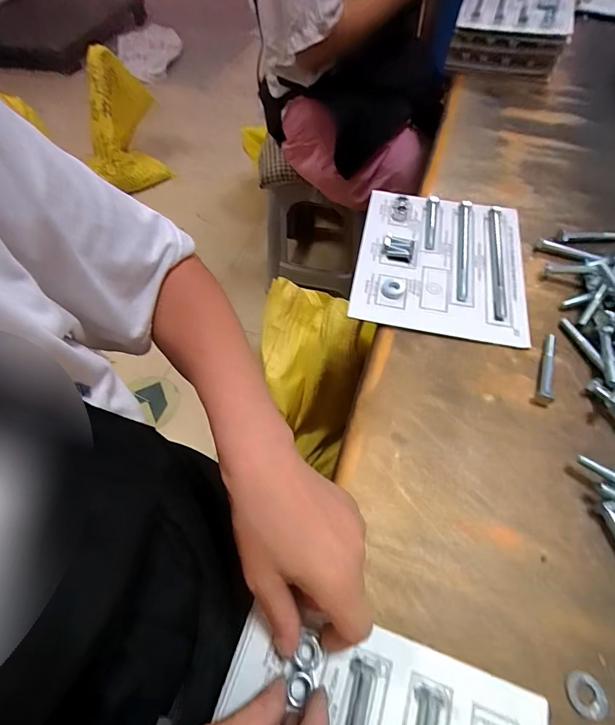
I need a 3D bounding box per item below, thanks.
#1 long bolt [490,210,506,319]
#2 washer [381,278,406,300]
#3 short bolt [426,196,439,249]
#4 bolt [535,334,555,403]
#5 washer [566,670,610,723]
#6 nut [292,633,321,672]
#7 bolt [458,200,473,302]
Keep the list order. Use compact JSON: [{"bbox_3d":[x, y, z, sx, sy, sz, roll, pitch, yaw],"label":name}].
[{"bbox_3d":[0.227,-0.123,0.458,0.014,0.007,0.184,9,58,9],"label":"long bolt"},{"bbox_3d":[0.097,-0.084,0.433,0.025,0.006,0.029,19,60,15],"label":"washer"},{"bbox_3d":[0.160,-0.180,0.493,0.012,0.009,0.094,8,58,8],"label":"short bolt"},{"bbox_3d":[0.235,0.005,0.375,0.014,0.014,0.077,21,61,16],"label":"bolt"},{"bbox_3d":[0.185,0.219,0.253,0.024,0.005,0.025,-2,57,2],"label":"washer"},{"bbox_3d":[0.000,0.190,0.253,0.017,0.010,0.019,2,59,-1],"label":"nut"},{"bbox_3d":[0.190,-0.138,0.464,0.013,0.010,0.165,10,58,9],"label":"bolt"}]

